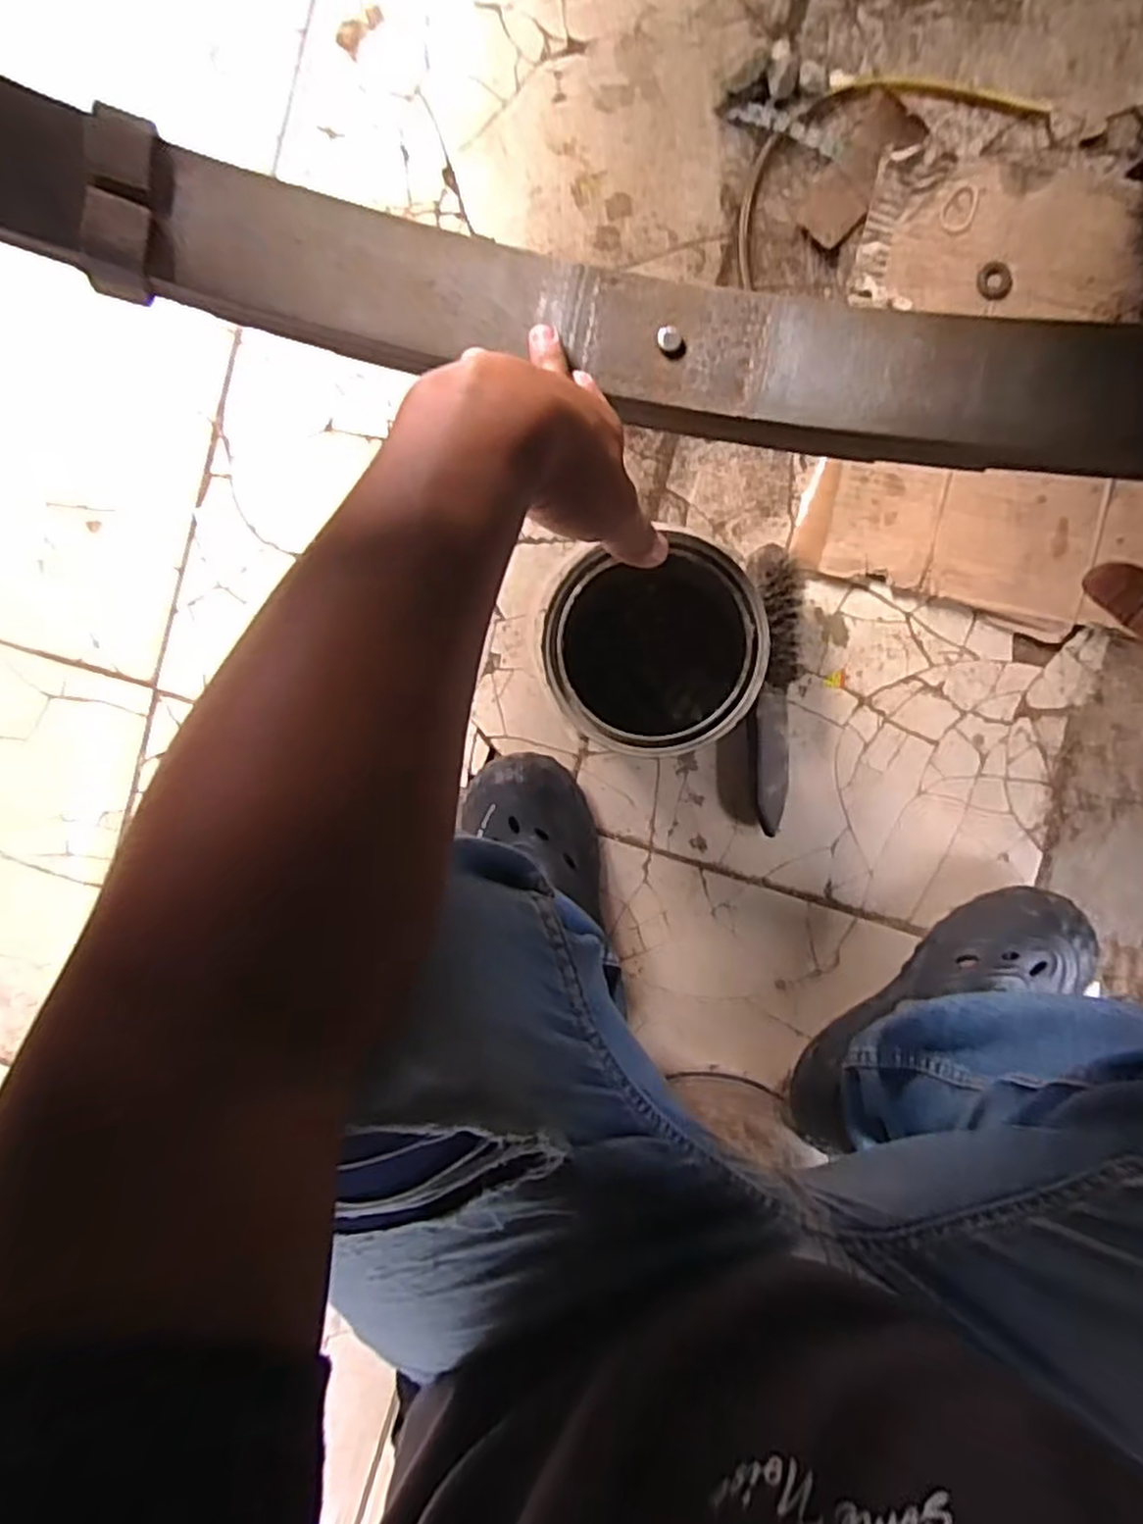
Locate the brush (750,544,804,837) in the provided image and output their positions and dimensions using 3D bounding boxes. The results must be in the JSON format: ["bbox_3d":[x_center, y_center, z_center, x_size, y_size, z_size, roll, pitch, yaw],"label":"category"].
[{"bbox_3d":[0.172,-0.058,0.621,0.042,0.042,0.239,0,95,5],"label":"brush"}]

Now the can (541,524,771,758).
[{"bbox_3d":[0.063,-0.084,0.569,0.147,0.156,0.148,0,95,5],"label":"can"}]

